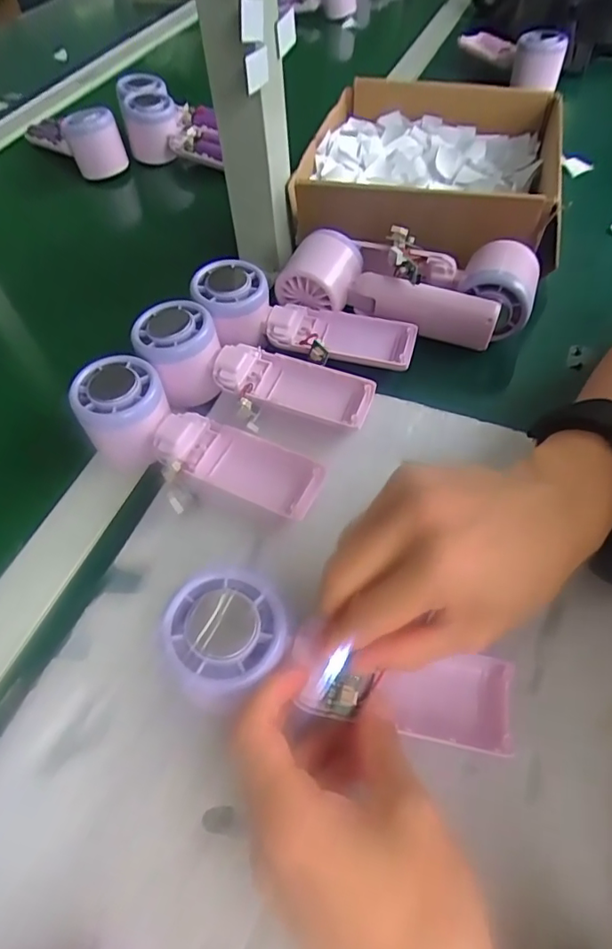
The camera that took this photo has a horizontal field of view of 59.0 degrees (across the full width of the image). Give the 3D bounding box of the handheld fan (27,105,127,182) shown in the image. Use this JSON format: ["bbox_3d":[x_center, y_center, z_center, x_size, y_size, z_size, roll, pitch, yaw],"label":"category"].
[{"bbox_3d":[-0.268,-0.395,0.624,0.051,0.061,0.128,-40,61,-22],"label":"handheld fan"}]

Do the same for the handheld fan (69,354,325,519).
[{"bbox_3d":[-0.071,-0.017,0.347,0.163,0.045,0.058,25,58,2],"label":"handheld fan"}]

